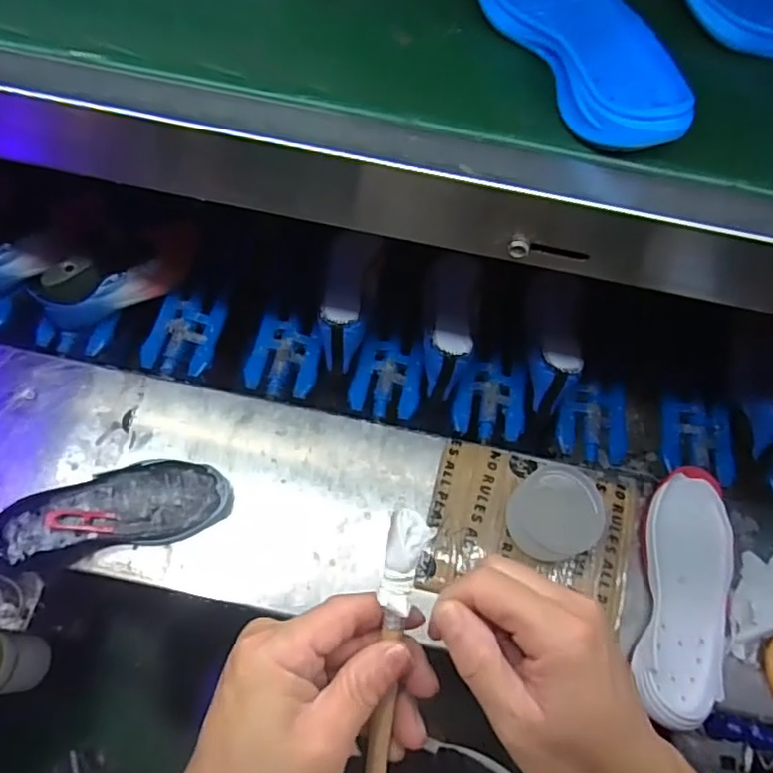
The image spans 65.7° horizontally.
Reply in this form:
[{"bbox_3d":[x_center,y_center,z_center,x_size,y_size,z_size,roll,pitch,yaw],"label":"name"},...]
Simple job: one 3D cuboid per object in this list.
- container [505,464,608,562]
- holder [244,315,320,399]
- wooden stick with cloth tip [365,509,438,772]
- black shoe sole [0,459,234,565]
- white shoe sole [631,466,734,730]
[{"bbox_3d":[0.186,0.142,0.676,0.100,0.065,0.093,1,67,-1],"label":"container"},{"bbox_3d":[-0.139,-0.040,0.821,0.094,0.021,0.117,12,67,3],"label":"holder"},{"bbox_3d":[0.003,0.149,0.297,0.020,0.011,0.174,7,94,1],"label":"wooden stick with cloth tip"},{"bbox_3d":[-0.295,0.133,0.660,0.231,0.057,0.091,-9,67,-5],"label":"black shoe sole"},{"bbox_3d":[0.336,0.226,0.663,0.102,0.052,0.268,14,67,4],"label":"white shoe sole"}]

